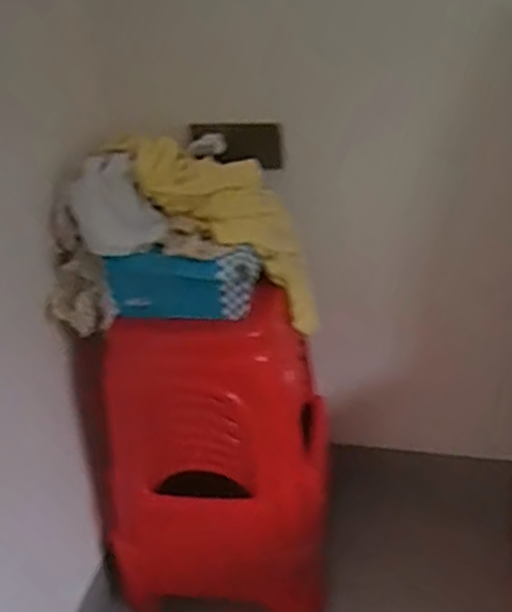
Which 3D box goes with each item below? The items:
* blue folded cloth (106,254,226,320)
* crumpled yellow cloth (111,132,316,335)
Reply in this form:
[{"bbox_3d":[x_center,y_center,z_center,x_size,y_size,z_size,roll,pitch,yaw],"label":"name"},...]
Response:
[{"bbox_3d":[-0.141,-0.029,1.183,0.173,0.112,0.016,-1,33,9],"label":"blue folded cloth"},{"bbox_3d":[-0.024,-0.149,1.235,0.137,0.451,0.121,-40,16,33],"label":"crumpled yellow cloth"}]

